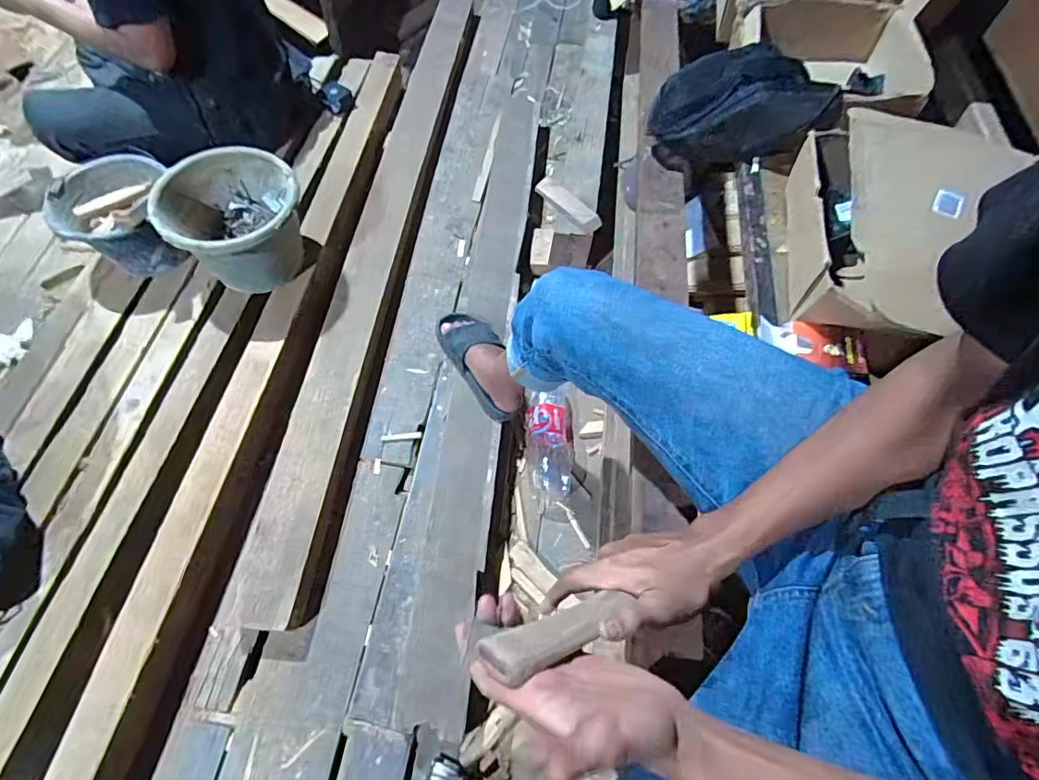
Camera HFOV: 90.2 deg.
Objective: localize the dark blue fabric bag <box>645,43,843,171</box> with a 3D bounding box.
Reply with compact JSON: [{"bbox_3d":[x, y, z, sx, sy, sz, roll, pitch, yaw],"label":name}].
[{"bbox_3d":[0.354,-0.464,0.858,0.256,0.144,0.123,13,64,6],"label":"dark blue fabric bag"}]

